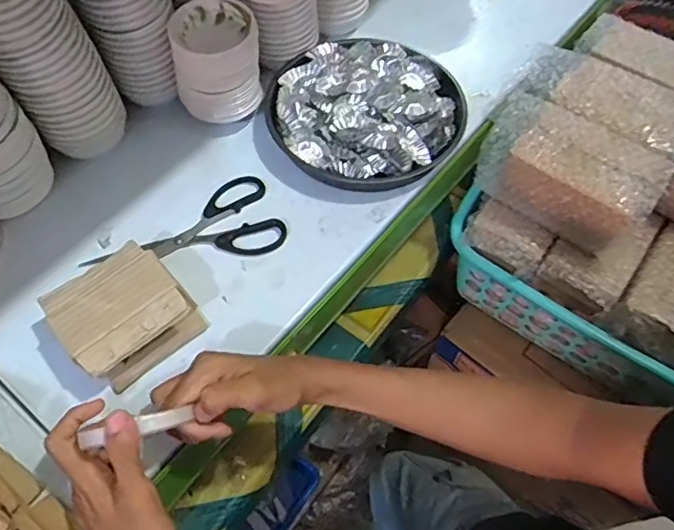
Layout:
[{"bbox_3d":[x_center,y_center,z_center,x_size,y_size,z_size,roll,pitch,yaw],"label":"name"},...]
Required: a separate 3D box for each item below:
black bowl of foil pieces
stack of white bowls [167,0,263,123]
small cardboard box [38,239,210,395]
[{"bbox_3d":[0.030,-0.172,0.620,0.209,0.046,0.200,0,59,-1],"label":"black bowl of foil pieces"},{"bbox_3d":[-0.128,-0.217,0.613,0.088,0.106,0.084,-6,59,-5],"label":"stack of white bowls"},{"bbox_3d":[-0.185,0.043,0.488,0.099,0.056,0.095,-38,66,-21],"label":"small cardboard box"}]

